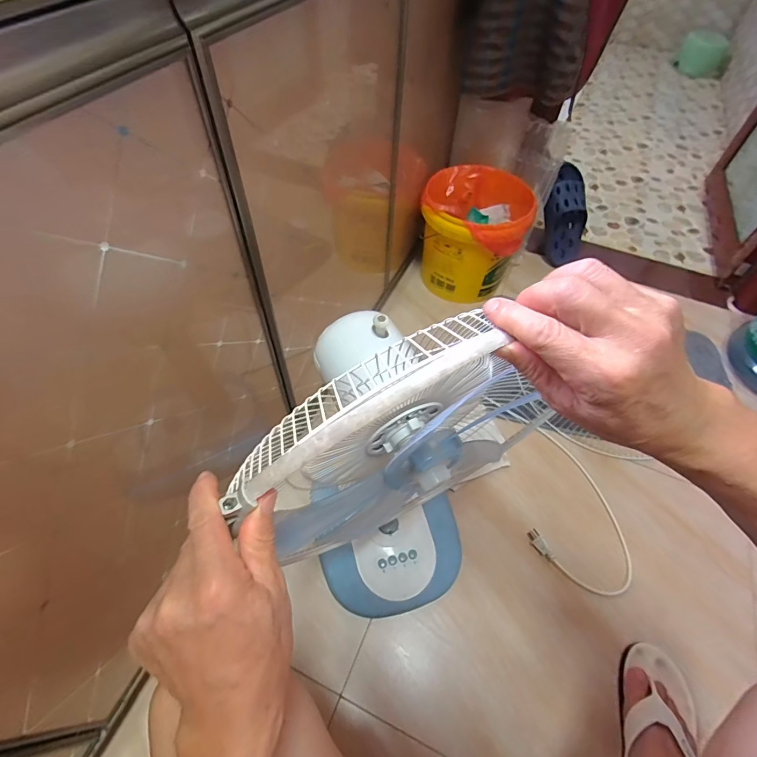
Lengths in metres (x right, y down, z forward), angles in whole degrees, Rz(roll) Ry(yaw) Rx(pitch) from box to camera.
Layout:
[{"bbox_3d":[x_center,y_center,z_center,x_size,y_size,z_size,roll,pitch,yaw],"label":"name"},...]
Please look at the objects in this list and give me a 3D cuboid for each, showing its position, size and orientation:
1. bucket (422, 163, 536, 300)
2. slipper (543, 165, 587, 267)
[{"bbox_3d":[0.243,-0.371,1.069,0.254,0.244,0.239,0,55,1],"label":"bucket"},{"bbox_3d":[0.524,-0.451,1.152,0.118,0.273,0.067,-12,28,-7],"label":"slipper"}]

